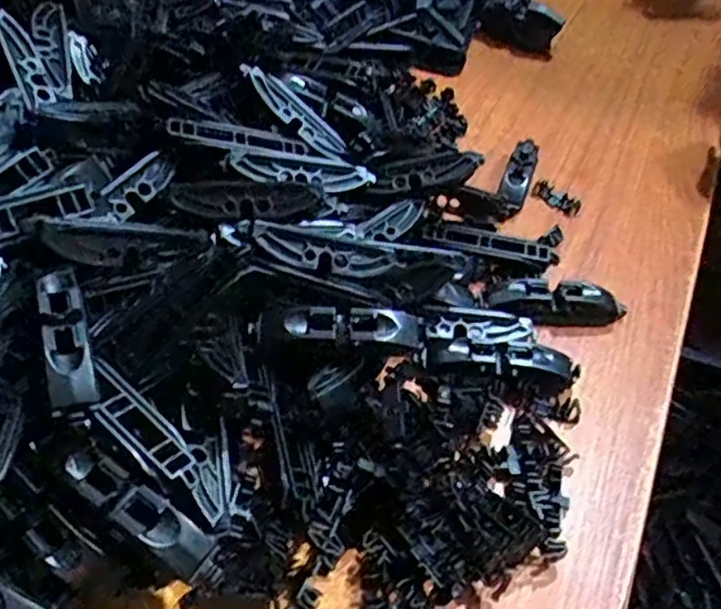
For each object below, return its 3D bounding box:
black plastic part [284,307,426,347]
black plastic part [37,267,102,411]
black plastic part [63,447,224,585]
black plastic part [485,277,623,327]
[{"bbox_3d":[-0.002,0.010,0.295,0.061,0.010,0.015,-1,47,-6],"label":"black plastic part"},{"bbox_3d":[-0.112,0.014,0.250,0.016,0.018,0.060,-14,49,-17],"label":"black plastic part"},{"bbox_3d":[-0.077,0.074,0.230,0.066,0.012,0.016,29,51,18],"label":"black plastic part"},{"bbox_3d":[0.109,-0.001,0.359,0.073,0.018,0.020,1,46,-3],"label":"black plastic part"}]

